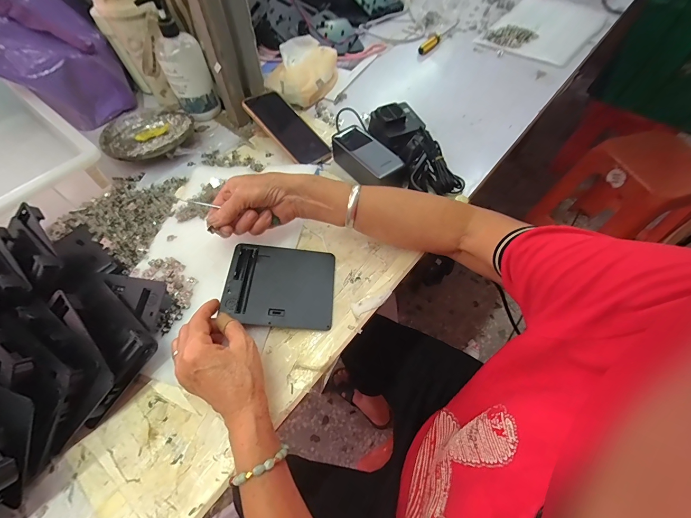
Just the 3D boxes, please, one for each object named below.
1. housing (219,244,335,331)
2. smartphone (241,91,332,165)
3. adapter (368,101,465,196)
[{"bbox_3d":[-0.082,0.033,0.400,0.133,0.007,0.110,7,57,-8],"label":"housing"},{"bbox_3d":[-0.099,-0.227,0.539,0.166,0.015,0.075,47,58,5],"label":"smartphone"},{"bbox_3d":[0.109,-0.187,0.509,0.086,0.067,0.199,-21,61,-12],"label":"adapter"}]

